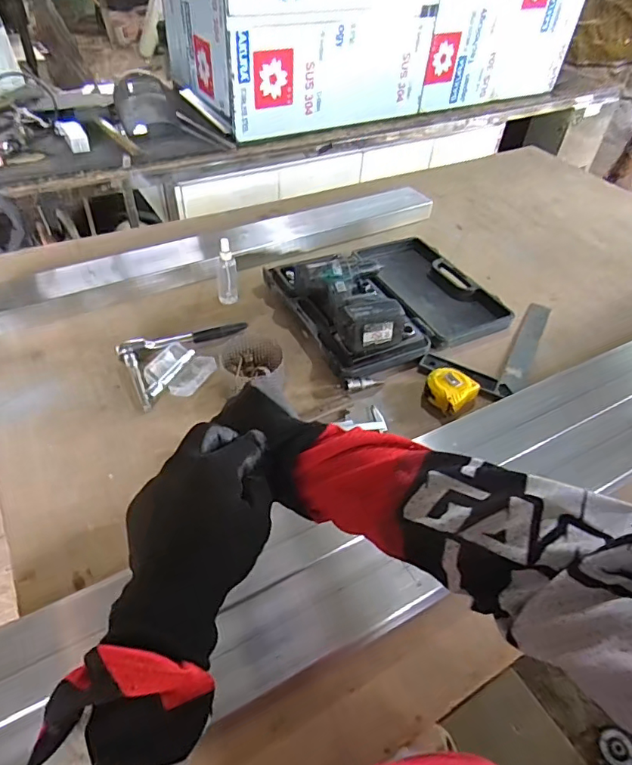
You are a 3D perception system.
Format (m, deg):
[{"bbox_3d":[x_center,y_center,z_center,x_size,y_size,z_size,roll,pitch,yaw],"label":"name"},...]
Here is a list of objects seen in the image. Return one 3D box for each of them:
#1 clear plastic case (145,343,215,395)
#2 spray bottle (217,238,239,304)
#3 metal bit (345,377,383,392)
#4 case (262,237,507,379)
[{"bbox_3d":[-0.243,-0.016,0.895,0.109,0.018,0.116,22,48,16],"label":"clear plastic case"},{"bbox_3d":[-0.182,-0.229,1.040,0.041,0.143,0.034,-3,46,-8],"label":"spray bottle"},{"bbox_3d":[0.090,0.001,0.921,0.077,0.018,0.022,-6,45,-28],"label":"metal bit"},{"bbox_3d":[0.154,-0.223,1.056,0.435,0.111,0.362,-18,50,-21],"label":"case"}]

